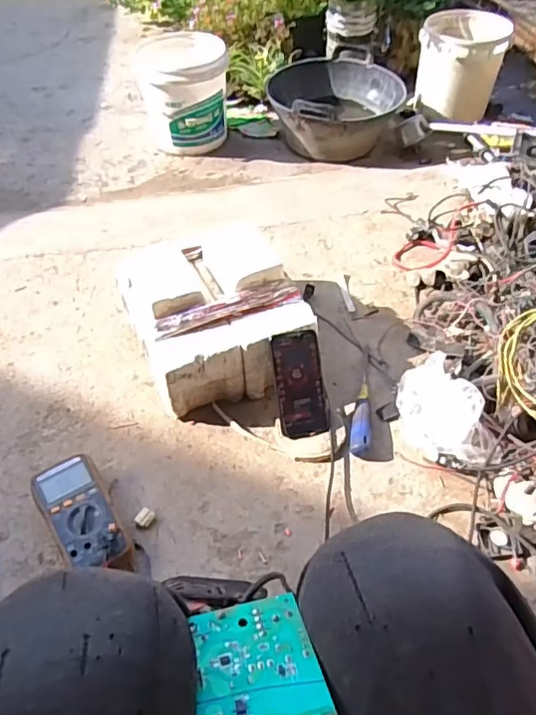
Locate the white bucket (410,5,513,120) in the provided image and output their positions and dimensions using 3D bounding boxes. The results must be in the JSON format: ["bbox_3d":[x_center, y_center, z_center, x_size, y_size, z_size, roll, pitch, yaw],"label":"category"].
[{"bbox_3d":[0.548,-0.841,1.632,0.234,0.226,0.216,15,50,14],"label":"white bucket"}]

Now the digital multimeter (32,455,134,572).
[{"bbox_3d":[-0.260,0.225,0.800,0.086,0.050,0.193,-27,53,-21],"label":"digital multimeter"}]

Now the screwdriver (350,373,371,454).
[{"bbox_3d":[0.155,0.089,0.937,0.031,0.027,0.168,6,49,7],"label":"screwdriver"}]

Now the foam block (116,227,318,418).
[{"bbox_3d":[-0.095,-0.072,0.985,0.262,0.185,0.282,-19,51,-15],"label":"foam block"}]

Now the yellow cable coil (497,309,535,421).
[{"bbox_3d":[0.436,0.014,0.897,0.133,0.074,0.186,3,90,26],"label":"yellow cable coil"}]

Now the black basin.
[{"bbox_3d":[0.198,-0.740,1.671,0.370,0.183,0.394,-4,48,-3],"label":"black basin"}]

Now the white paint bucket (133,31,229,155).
[{"bbox_3d":[-0.252,-0.792,1.693,0.248,0.267,0.309,-8,49,-6],"label":"white paint bucket"}]

